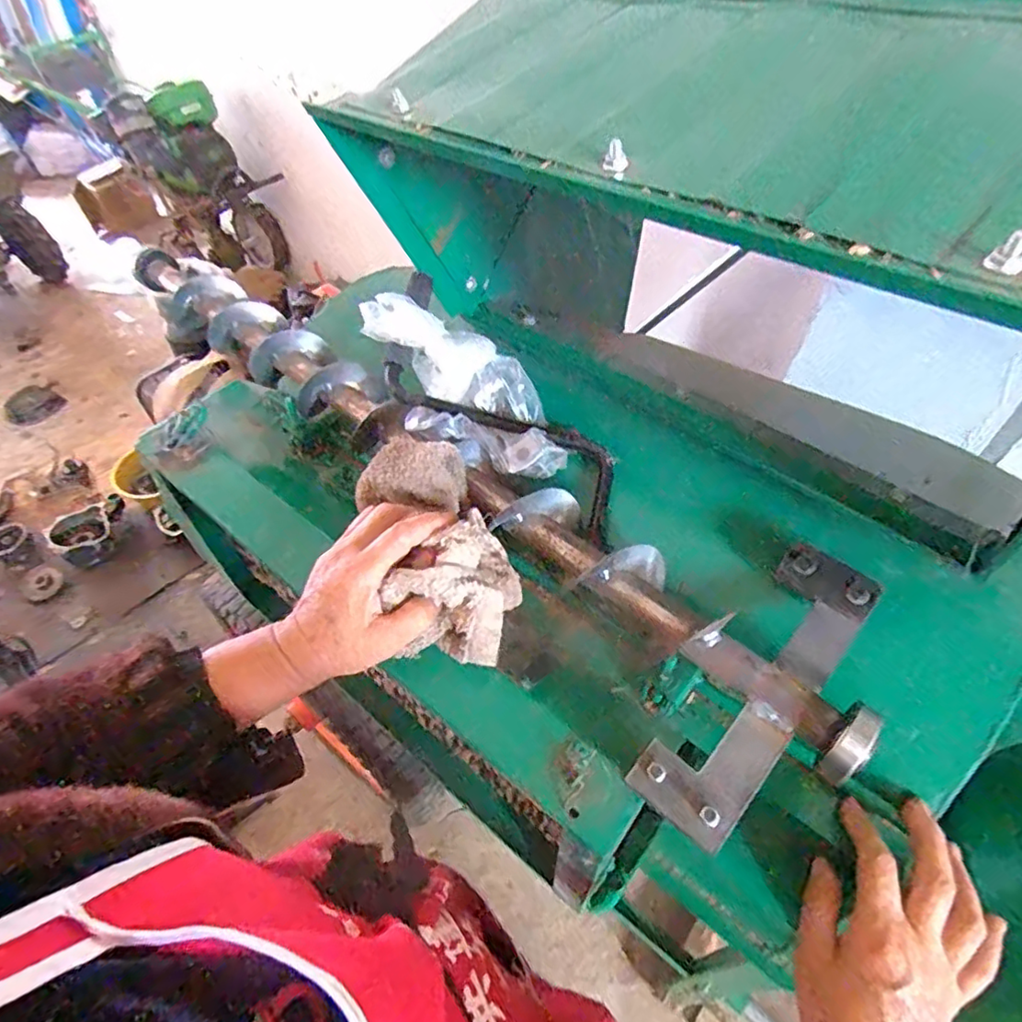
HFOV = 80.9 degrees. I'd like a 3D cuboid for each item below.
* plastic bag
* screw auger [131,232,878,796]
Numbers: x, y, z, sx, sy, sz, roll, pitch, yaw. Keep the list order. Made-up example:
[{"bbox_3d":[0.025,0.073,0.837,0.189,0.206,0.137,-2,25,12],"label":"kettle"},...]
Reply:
[{"bbox_3d":[-0.038,-0.100,0.505,0.105,0.057,0.207,-39,79,-27],"label":"plastic bag"},{"bbox_3d":[-0.113,-0.073,0.549,0.864,0.079,0.080,36,60,26],"label":"screw auger"}]

